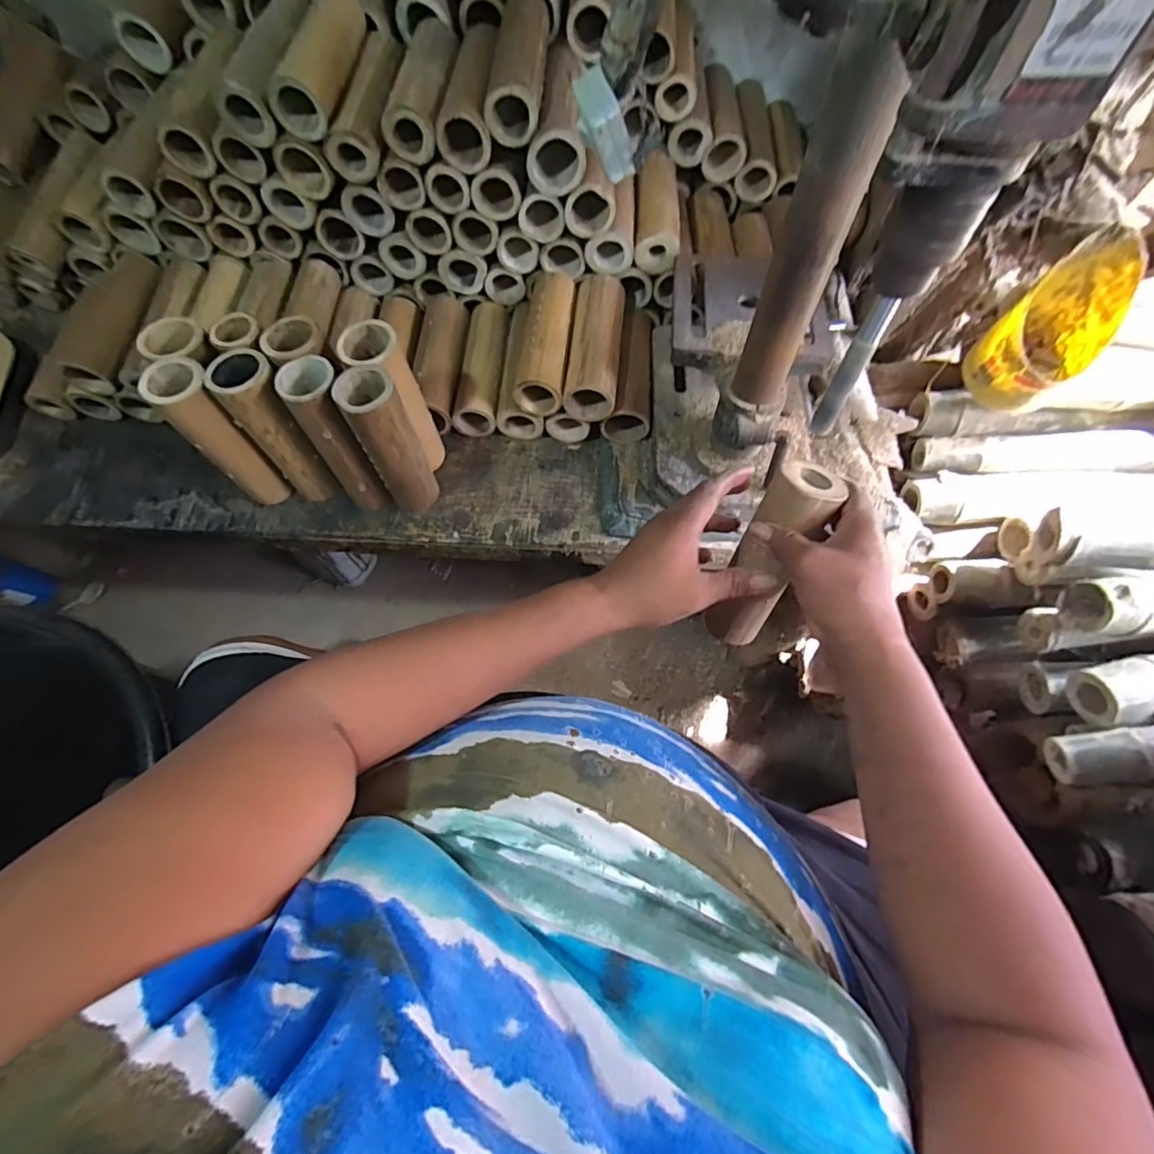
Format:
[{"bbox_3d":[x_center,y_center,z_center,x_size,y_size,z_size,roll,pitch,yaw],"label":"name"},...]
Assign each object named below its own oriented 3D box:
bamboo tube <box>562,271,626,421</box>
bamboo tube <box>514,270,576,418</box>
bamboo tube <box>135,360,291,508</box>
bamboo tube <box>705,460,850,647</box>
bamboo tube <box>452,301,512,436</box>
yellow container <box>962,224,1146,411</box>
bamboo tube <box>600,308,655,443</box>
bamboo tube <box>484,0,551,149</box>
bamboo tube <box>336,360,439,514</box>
[{"bbox_3d":[0.022,-0.275,0.642,0.060,0.053,0.180,6,68,3],"label":"bamboo tube"},{"bbox_3d":[-0.036,-0.281,0.641,0.057,0.051,0.181,5,68,3],"label":"bamboo tube"},{"bbox_3d":[-0.361,-0.140,0.567,0.052,0.179,0.050,41,74,16],"label":"bamboo tube"},{"bbox_3d":[0.167,-0.008,0.474,0.054,0.180,0.043,20,37,9],"label":"bamboo tube"},{"bbox_3d":[-0.116,-0.266,0.688,0.056,0.047,0.180,4,68,2],"label":"bamboo tube"},{"bbox_3d":[0.460,-0.239,0.529,0.097,0.141,0.085,-34,71,-13],"label":"yellow container"},{"bbox_3d":[0.070,-0.256,0.671,0.051,0.056,0.181,8,68,4],"label":"bamboo tube"},{"bbox_3d":[-0.056,-0.526,0.560,0.050,0.045,0.182,4,67,2],"label":"bamboo tube"},{"bbox_3d":[-0.188,-0.136,0.564,0.053,0.179,0.050,-25,69,-9],"label":"bamboo tube"}]

